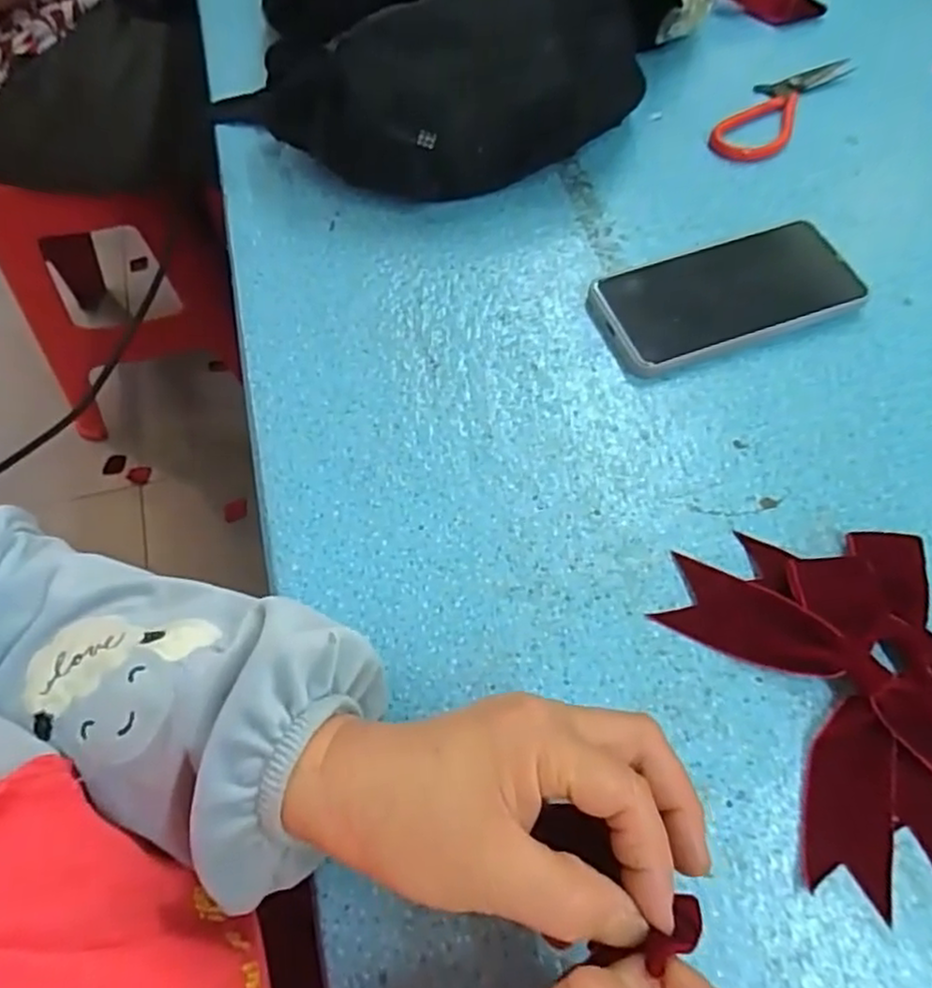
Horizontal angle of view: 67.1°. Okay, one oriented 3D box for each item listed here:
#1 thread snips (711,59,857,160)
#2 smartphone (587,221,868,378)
[{"bbox_3d":[0.244,-0.303,0.544,0.049,0.007,0.154,36,68,17],"label":"thread snips"},{"bbox_3d":[0.162,-0.125,0.444,0.157,0.017,0.076,-17,63,-8],"label":"smartphone"}]

